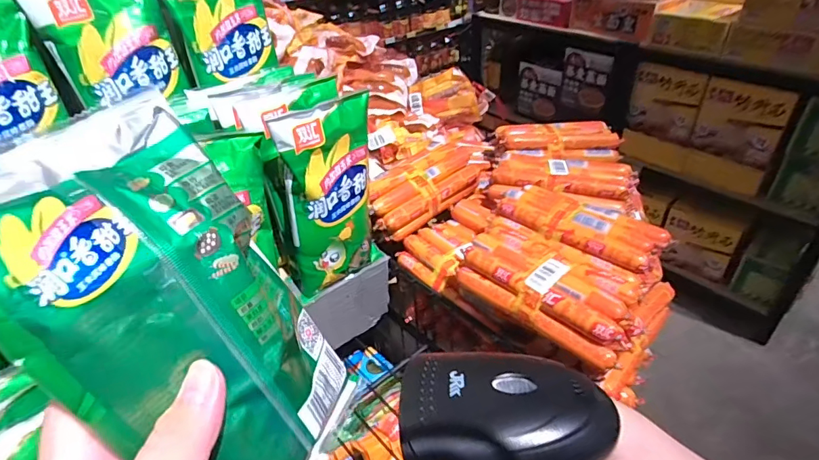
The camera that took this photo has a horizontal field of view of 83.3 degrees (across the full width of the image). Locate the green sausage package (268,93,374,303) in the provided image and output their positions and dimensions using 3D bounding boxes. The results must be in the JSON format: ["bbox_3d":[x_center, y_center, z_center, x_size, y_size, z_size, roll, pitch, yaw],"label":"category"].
[{"bbox_3d":[-0.073,-0.033,0.457,0.029,0.182,0.101,24,44,32],"label":"green sausage package"}]

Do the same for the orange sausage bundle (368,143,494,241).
[{"bbox_3d":[0.026,-0.055,0.578,0.174,0.060,0.055,-29,43,-31],"label":"orange sausage bundle"}]

